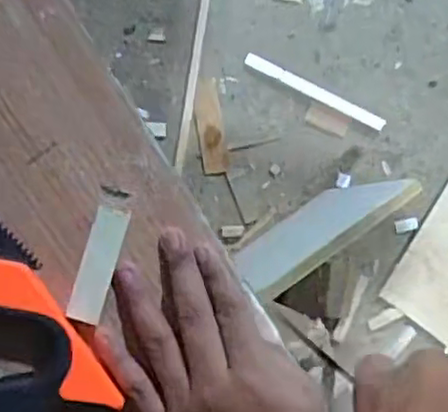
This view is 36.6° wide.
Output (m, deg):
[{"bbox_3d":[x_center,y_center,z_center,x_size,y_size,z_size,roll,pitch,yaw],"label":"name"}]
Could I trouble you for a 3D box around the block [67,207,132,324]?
[{"bbox_3d":[-0.073,0.034,0.396,0.020,0.013,0.066,16,90,-8],"label":"block"}]

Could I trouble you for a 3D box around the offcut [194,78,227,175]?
[{"bbox_3d":[-0.024,-0.137,1.173,0.047,0.013,0.164,-8,91,-10],"label":"offcut"}]

